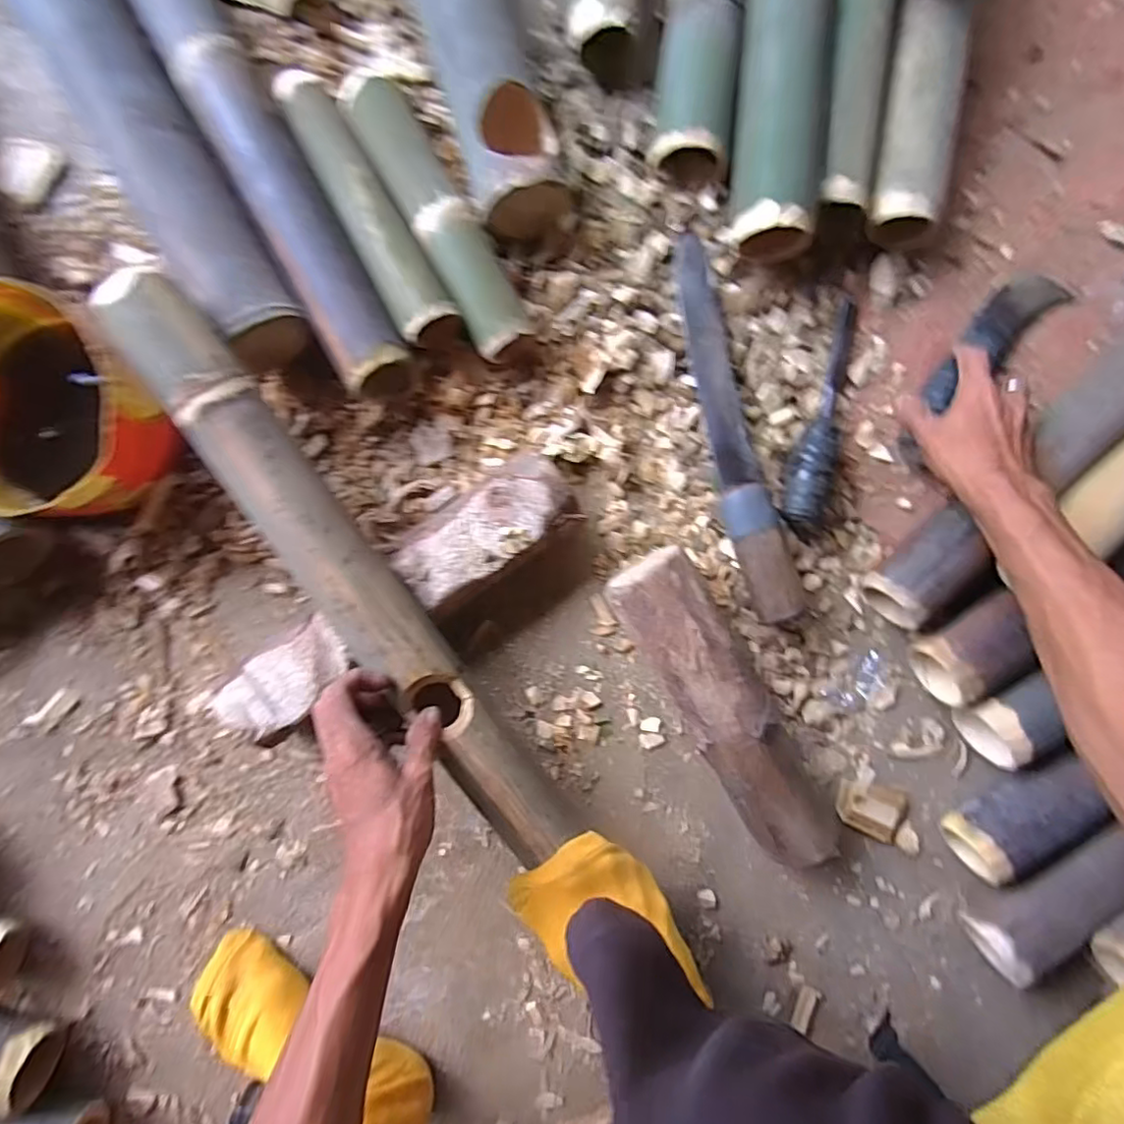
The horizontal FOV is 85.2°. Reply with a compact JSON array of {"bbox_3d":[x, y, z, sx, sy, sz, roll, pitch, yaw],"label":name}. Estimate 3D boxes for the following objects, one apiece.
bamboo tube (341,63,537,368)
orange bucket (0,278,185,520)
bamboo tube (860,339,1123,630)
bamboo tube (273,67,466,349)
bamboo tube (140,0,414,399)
[{"bbox_3d":[-0.096,-0.265,0.470,0.044,0.036,0.233,-30,91,-2],"label":"bamboo tube"},{"bbox_3d":[-0.364,-0.106,0.438,0.155,0.096,0.141,0,90,-2],"label":"orange bucket"},{"bbox_3d":[0.498,-0.175,0.496,0.639,0.068,0.071,-42,91,-2],"label":"bamboo tube"},{"bbox_3d":[-0.150,-0.268,0.464,0.043,0.042,0.228,-30,91,-2],"label":"bamboo tube"},{"bbox_3d":[-0.275,-0.392,0.460,0.057,0.060,0.583,-29,91,-2],"label":"bamboo tube"}]

